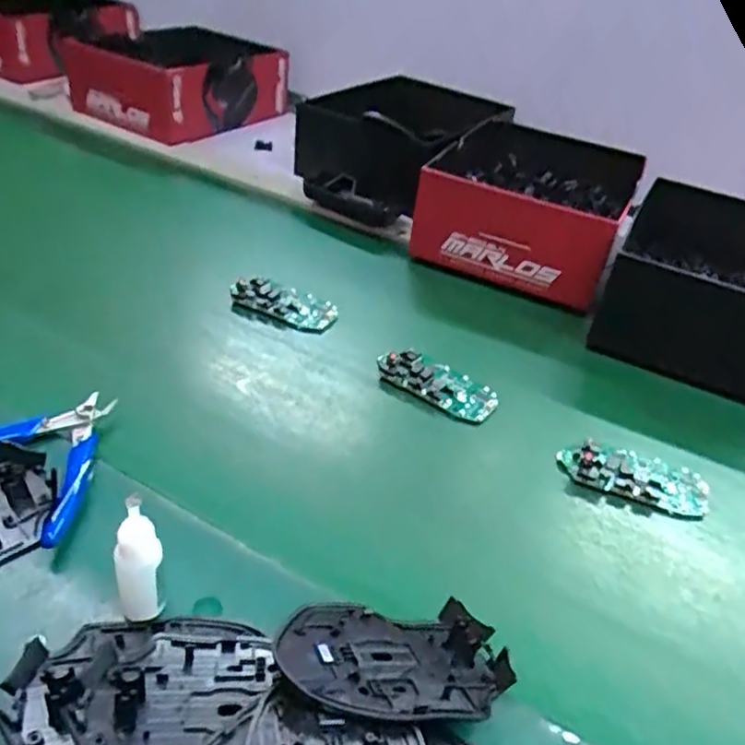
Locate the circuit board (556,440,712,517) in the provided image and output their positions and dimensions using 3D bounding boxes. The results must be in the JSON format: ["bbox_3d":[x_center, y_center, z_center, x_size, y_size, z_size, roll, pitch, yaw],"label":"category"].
[{"bbox_3d":[0.181,0.071,0.459,0.099,0.012,0.045,12,37,6],"label":"circuit board"}]

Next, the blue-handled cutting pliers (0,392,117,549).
[{"bbox_3d":[-0.206,0.047,0.411,0.114,0.024,0.112,17,38,13],"label":"blue-handled cutting pliers"}]

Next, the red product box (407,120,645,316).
[{"bbox_3d":[0.169,-0.181,0.714,0.187,0.099,0.255,19,38,15],"label":"red product box"}]

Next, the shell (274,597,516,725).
[{"bbox_3d":[0.012,0.130,0.315,0.113,0.020,0.072,14,14,-18],"label":"shell"}]

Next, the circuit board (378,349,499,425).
[{"bbox_3d":[0.052,0.008,0.520,0.092,0.015,0.045,28,41,25],"label":"circuit board"}]

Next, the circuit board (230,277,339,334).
[{"bbox_3d":[-0.078,-0.062,0.588,0.095,0.018,0.043,15,37,11],"label":"circuit board"}]

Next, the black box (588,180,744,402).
[{"bbox_3d":[0.314,-0.088,0.622,0.175,0.093,0.248,18,38,14],"label":"black box"}]

